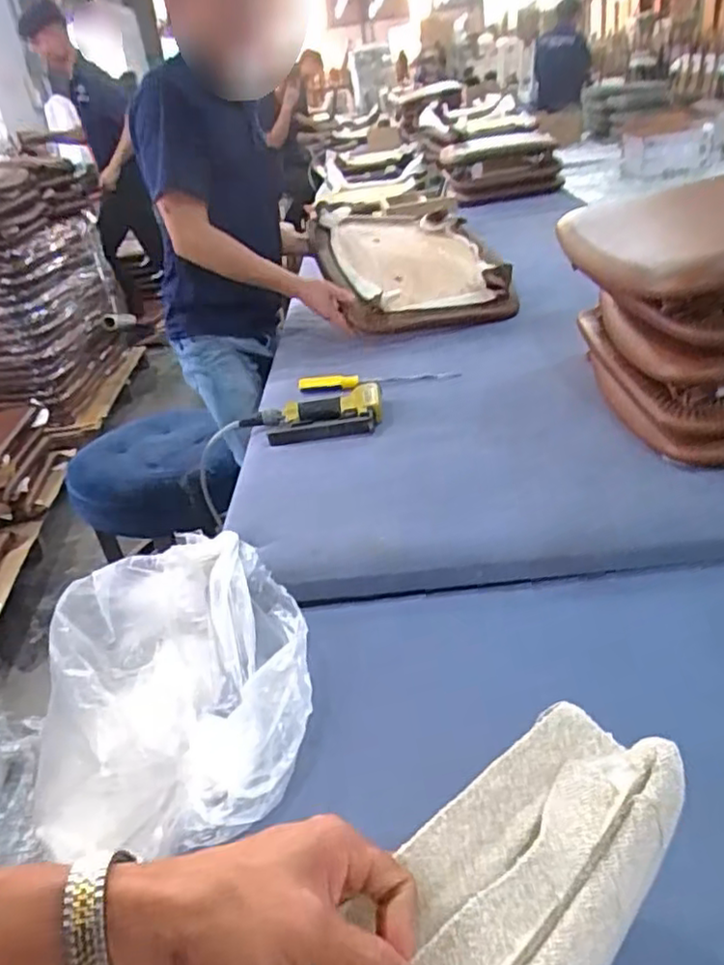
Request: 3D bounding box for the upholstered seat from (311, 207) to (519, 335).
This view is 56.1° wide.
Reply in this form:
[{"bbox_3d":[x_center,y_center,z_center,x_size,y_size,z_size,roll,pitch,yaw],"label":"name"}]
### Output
[{"bbox_3d":[0.105,-0.503,1.527,0.357,0.092,0.433,-15,57,-17],"label":"upholstered seat"}]

